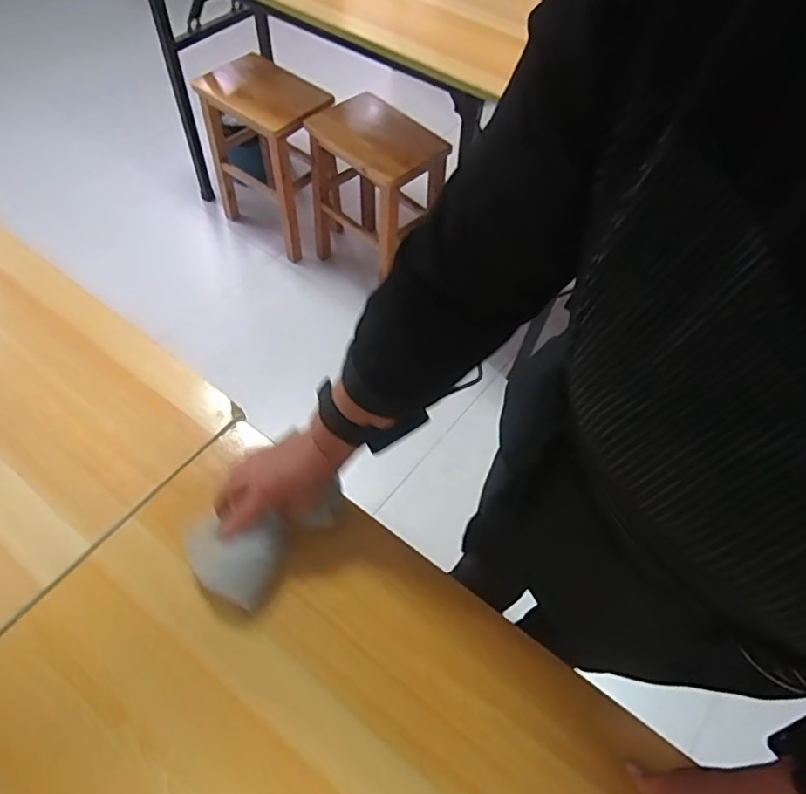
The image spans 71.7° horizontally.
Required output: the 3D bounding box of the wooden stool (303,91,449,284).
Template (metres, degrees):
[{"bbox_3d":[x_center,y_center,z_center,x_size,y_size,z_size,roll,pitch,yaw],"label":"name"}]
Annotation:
[{"bbox_3d":[-0.064,-0.514,1.482,0.246,0.402,0.360,-34,65,-22],"label":"wooden stool"}]

